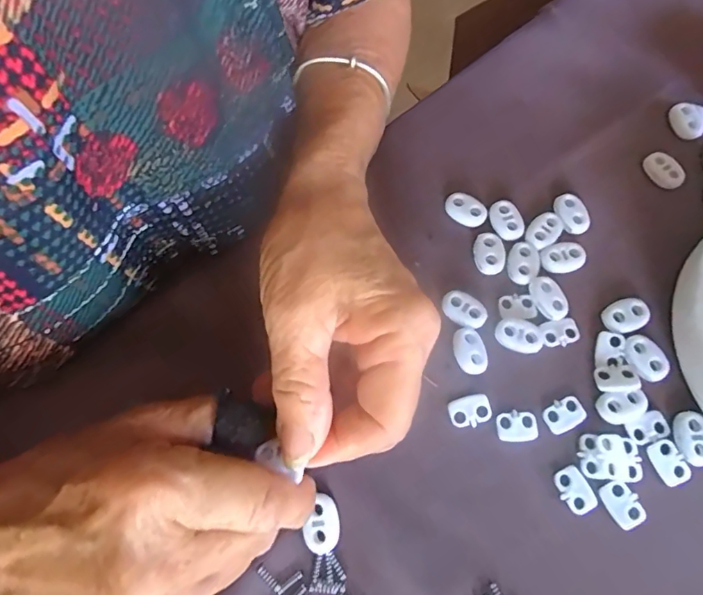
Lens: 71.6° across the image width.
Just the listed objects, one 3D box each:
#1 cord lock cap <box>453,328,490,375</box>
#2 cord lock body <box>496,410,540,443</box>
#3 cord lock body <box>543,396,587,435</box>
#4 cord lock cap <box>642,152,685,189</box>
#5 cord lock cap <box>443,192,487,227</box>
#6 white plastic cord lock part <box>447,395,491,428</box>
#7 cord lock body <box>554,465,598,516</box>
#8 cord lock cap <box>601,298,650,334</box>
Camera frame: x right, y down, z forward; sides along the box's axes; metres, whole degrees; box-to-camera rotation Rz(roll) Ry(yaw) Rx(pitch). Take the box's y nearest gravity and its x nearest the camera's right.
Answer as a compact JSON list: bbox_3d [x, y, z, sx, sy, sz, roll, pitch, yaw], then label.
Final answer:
[{"bbox_3d":[0.056,0.025,0.229,0.014,0.007,0.021,-11,69,-3],"label":"cord lock cap"},{"bbox_3d":[0.075,0.058,0.219,0.018,0.004,0.013,-5,69,0],"label":"cord lock body"},{"bbox_3d":[0.097,0.053,0.222,0.019,0.004,0.013,-24,70,-8],"label":"cord lock body"},{"bbox_3d":[0.170,-0.069,0.265,0.013,0.007,0.022,-37,72,-12],"label":"cord lock cap"},{"bbox_3d":[0.060,-0.047,0.259,0.023,0.006,0.015,40,75,15],"label":"cord lock cap"},{"bbox_3d":[0.054,0.052,0.221,0.018,0.004,0.013,-13,69,-4],"label":"white plastic cord lock part"},{"bbox_3d":[0.097,0.083,0.209,0.013,0.004,0.019,-27,70,-9],"label":"cord lock body"},{"bbox_3d":[0.132,0.009,0.235,0.021,0.005,0.016,-17,69,-5],"label":"cord lock cap"}]

